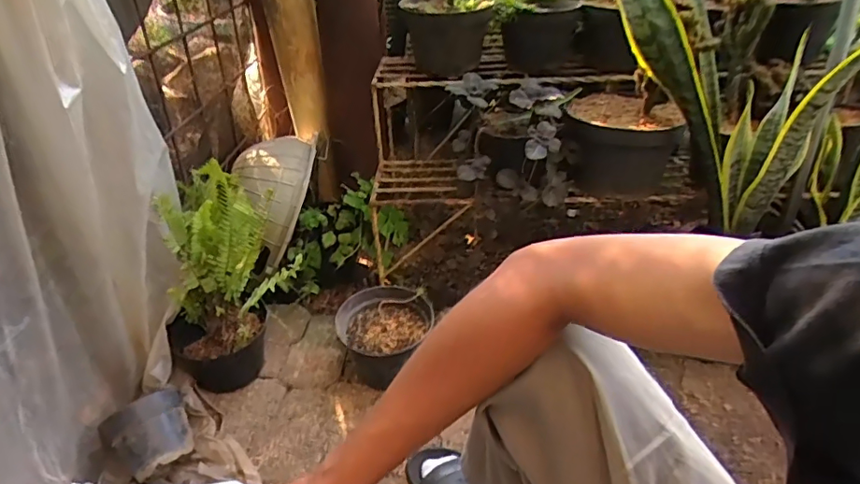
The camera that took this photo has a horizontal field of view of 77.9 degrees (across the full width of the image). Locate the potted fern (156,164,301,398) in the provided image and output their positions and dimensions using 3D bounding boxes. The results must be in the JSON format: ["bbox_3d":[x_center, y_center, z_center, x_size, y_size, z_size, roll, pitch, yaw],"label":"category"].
[{"bbox_3d":[-0.346,0.066,0.958,0.231,0.362,0.213,-7,34,-9],"label":"potted fern"}]

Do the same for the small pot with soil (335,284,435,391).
[{"bbox_3d":[-0.087,0.175,0.996,0.170,0.108,0.179,-2,42,2],"label":"small pot with soil"}]

